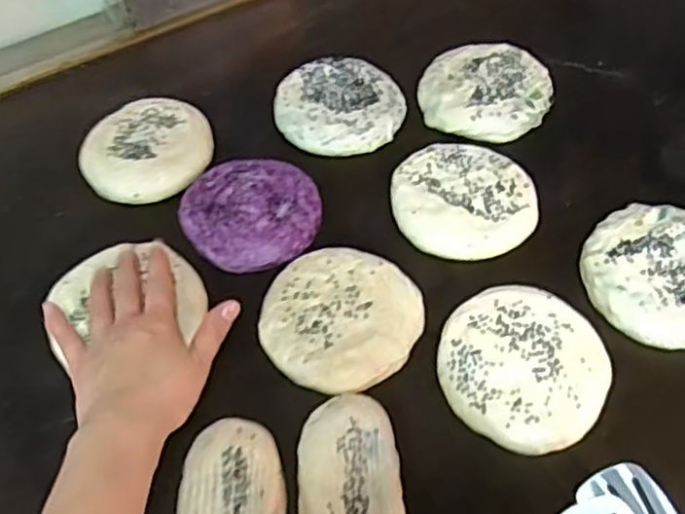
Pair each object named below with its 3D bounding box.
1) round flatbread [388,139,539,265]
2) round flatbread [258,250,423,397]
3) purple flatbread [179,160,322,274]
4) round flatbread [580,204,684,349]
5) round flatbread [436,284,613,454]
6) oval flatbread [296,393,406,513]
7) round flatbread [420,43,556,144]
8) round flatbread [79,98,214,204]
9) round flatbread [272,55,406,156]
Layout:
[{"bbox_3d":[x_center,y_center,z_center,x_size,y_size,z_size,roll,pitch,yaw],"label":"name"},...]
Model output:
[{"bbox_3d":[0.103,-0.048,0.597,0.115,0.023,0.112,-2,55,2],"label":"round flatbread"},{"bbox_3d":[-0.003,0.048,0.537,0.119,0.019,0.114,-2,55,2],"label":"round flatbread"},{"bbox_3d":[-0.078,-0.039,0.603,0.110,0.023,0.115,-2,55,2],"label":"purple flatbread"},{"bbox_3d":[0.250,0.013,0.545,0.114,0.026,0.117,-2,55,2],"label":"round flatbread"},{"bbox_3d":[0.130,0.080,0.505,0.118,0.022,0.114,-2,55,2],"label":"round flatbread"},{"bbox_3d":[0.006,0.164,0.454,0.067,0.024,0.142,-6,55,-1],"label":"oval flatbread"},{"bbox_3d":[0.137,-0.158,0.669,0.121,0.024,0.112,-2,55,2],"label":"round flatbread"},{"bbox_3d":[-0.183,-0.100,0.652,0.117,0.027,0.122,-2,55,2],"label":"round flatbread"},{"bbox_3d":[-0.004,-0.148,0.674,0.119,0.022,0.115,-2,55,2],"label":"round flatbread"}]

